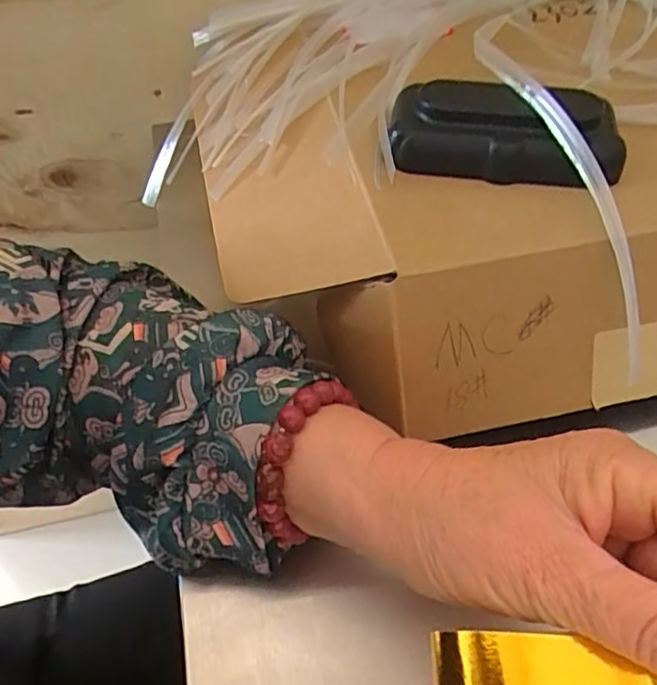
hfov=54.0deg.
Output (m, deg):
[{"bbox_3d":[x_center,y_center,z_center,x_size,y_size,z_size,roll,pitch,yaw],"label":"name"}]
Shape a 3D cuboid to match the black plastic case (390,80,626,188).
[{"bbox_3d":[0.082,-0.098,0.298,0.102,0.024,0.043,10,62,3],"label":"black plastic case"}]

